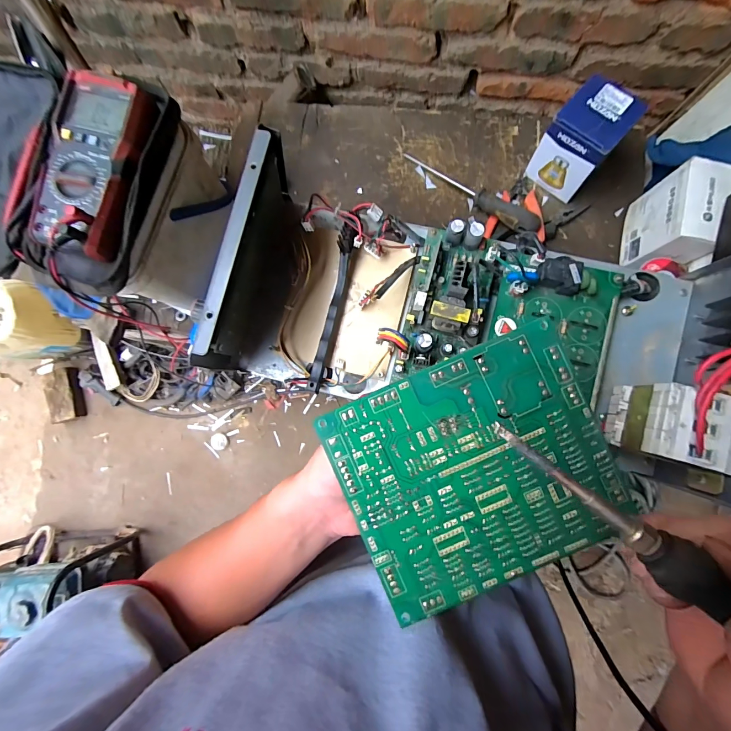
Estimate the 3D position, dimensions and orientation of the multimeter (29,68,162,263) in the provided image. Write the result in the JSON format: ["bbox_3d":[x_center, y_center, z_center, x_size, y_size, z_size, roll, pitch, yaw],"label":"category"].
[{"bbox_3d":[-0.258,-0.188,0.333,0.077,0.035,0.164,10,86,5],"label":"multimeter"}]

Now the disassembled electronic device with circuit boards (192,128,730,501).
[{"bbox_3d":[0.098,-0.042,0.295,0.413,0.141,0.185,14,86,6],"label":"disassembled electronic device with circuit boards"}]

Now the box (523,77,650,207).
[{"bbox_3d":[0.290,-0.300,0.483,0.084,0.114,0.079,39,89,7],"label":"box"}]

